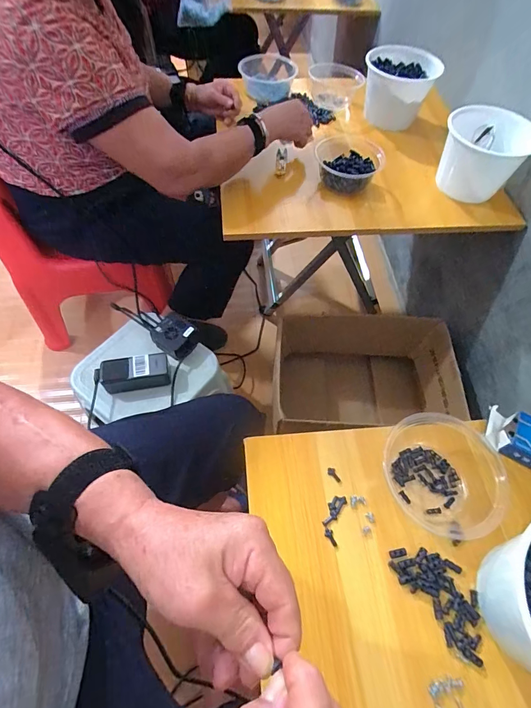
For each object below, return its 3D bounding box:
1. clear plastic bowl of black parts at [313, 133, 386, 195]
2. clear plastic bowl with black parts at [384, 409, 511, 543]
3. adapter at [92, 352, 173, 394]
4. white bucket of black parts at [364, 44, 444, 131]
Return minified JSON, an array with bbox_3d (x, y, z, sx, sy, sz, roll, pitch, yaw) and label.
[{"bbox_3d":[0.169,-0.392,0.772,0.132,0.074,0.132,1,60,-2],"label":"clear plastic bowl of black parts"},{"bbox_3d":[0.218,0.141,0.441,0.131,0.048,0.134,1,60,-2],"label":"clear plastic bowl with black parts"},{"bbox_3d":[-0.275,0.040,0.771,0.147,0.056,0.065,-6,60,-6],"label":"adapter"},{"bbox_3d":[0.301,-0.613,0.869,0.152,0.117,0.157,7,60,1],"label":"white bucket of black parts"}]

